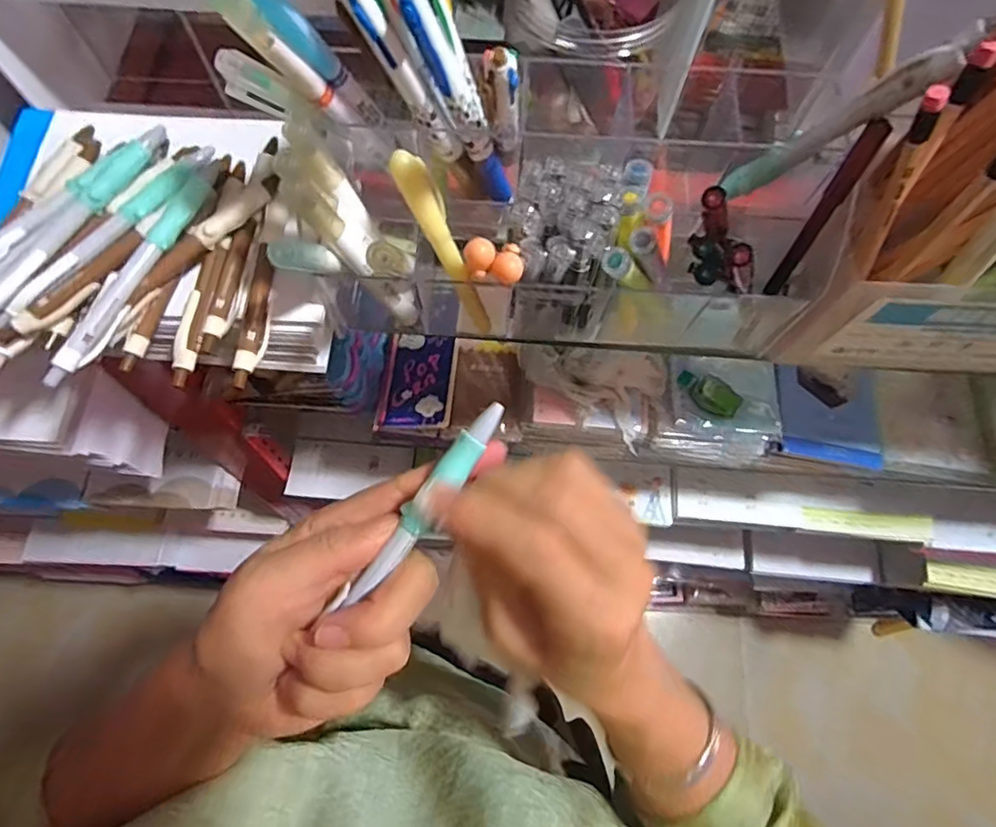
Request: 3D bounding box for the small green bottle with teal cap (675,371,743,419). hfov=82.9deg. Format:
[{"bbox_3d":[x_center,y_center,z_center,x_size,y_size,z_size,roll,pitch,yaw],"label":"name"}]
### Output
[{"bbox_3d":[0.180,-0.018,0.482,0.054,0.012,0.031,35,73,11],"label":"small green bottle with teal cap"}]

